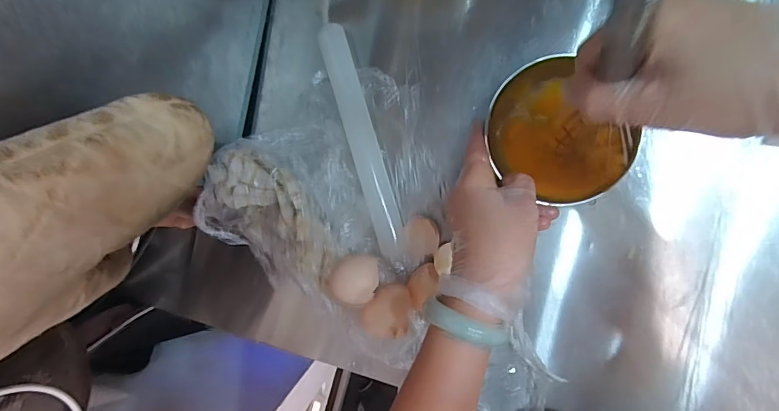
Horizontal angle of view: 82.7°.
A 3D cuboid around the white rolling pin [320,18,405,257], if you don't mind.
[{"bbox_3d":[-0.024,-0.061,0.414,0.026,0.021,0.215,-16,91,9],"label":"white rolling pin"}]

